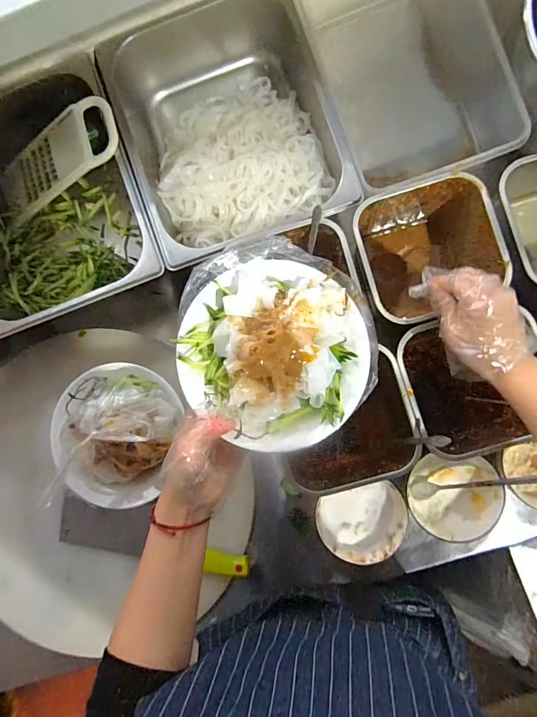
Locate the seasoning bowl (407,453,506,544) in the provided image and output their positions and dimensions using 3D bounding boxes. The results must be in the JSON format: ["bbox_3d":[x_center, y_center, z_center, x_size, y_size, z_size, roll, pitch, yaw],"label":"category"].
[{"bbox_3d":[0.238,0.180,0.530,0.101,0.051,0.098,0,87,6],"label":"seasoning bowl"}]

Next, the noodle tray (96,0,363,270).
[{"bbox_3d":[-0.055,-0.305,0.570,0.261,0.091,0.329,-20,85,4],"label":"noodle tray"}]

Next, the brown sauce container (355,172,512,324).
[{"bbox_3d":[0.194,-0.127,0.532,0.167,0.109,0.164,-17,85,4],"label":"brown sauce container"}]

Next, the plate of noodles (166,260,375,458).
[{"bbox_3d":[0.004,-0.009,0.393,0.184,0.072,0.178,0,87,6],"label":"plate of noodles"}]

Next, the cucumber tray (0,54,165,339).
[{"bbox_3d":[-0.309,-0.216,0.592,0.272,0.098,0.328,-22,85,4],"label":"cucumber tray"}]

